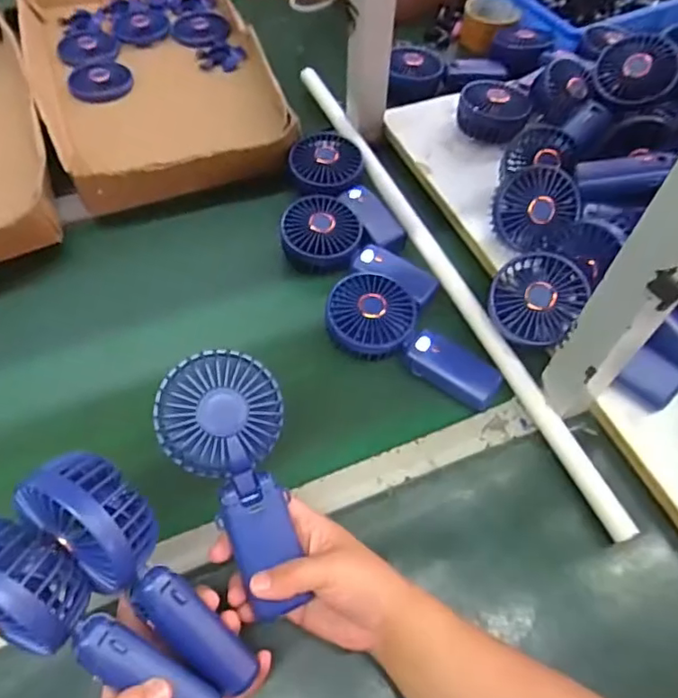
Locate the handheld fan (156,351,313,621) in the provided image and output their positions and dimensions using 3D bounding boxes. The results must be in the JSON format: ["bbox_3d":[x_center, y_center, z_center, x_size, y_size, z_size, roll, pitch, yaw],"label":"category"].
[{"bbox_3d":[-0.065,0.089,0.380,0.080,0.027,0.175,-18,89,-12],"label":"handheld fan"}]

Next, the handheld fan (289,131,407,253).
[{"bbox_3d":[0.013,-0.186,0.651,0.081,0.032,0.185,-27,63,-17],"label":"handheld fan"}]

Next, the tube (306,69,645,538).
[{"bbox_3d":[0.098,-0.107,0.594,0.027,0.018,0.646,-21,62,-14],"label":"tube"}]

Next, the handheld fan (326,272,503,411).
[{"bbox_3d":[0.074,-0.011,0.549,0.178,0.037,0.078,24,61,12],"label":"handheld fan"}]

